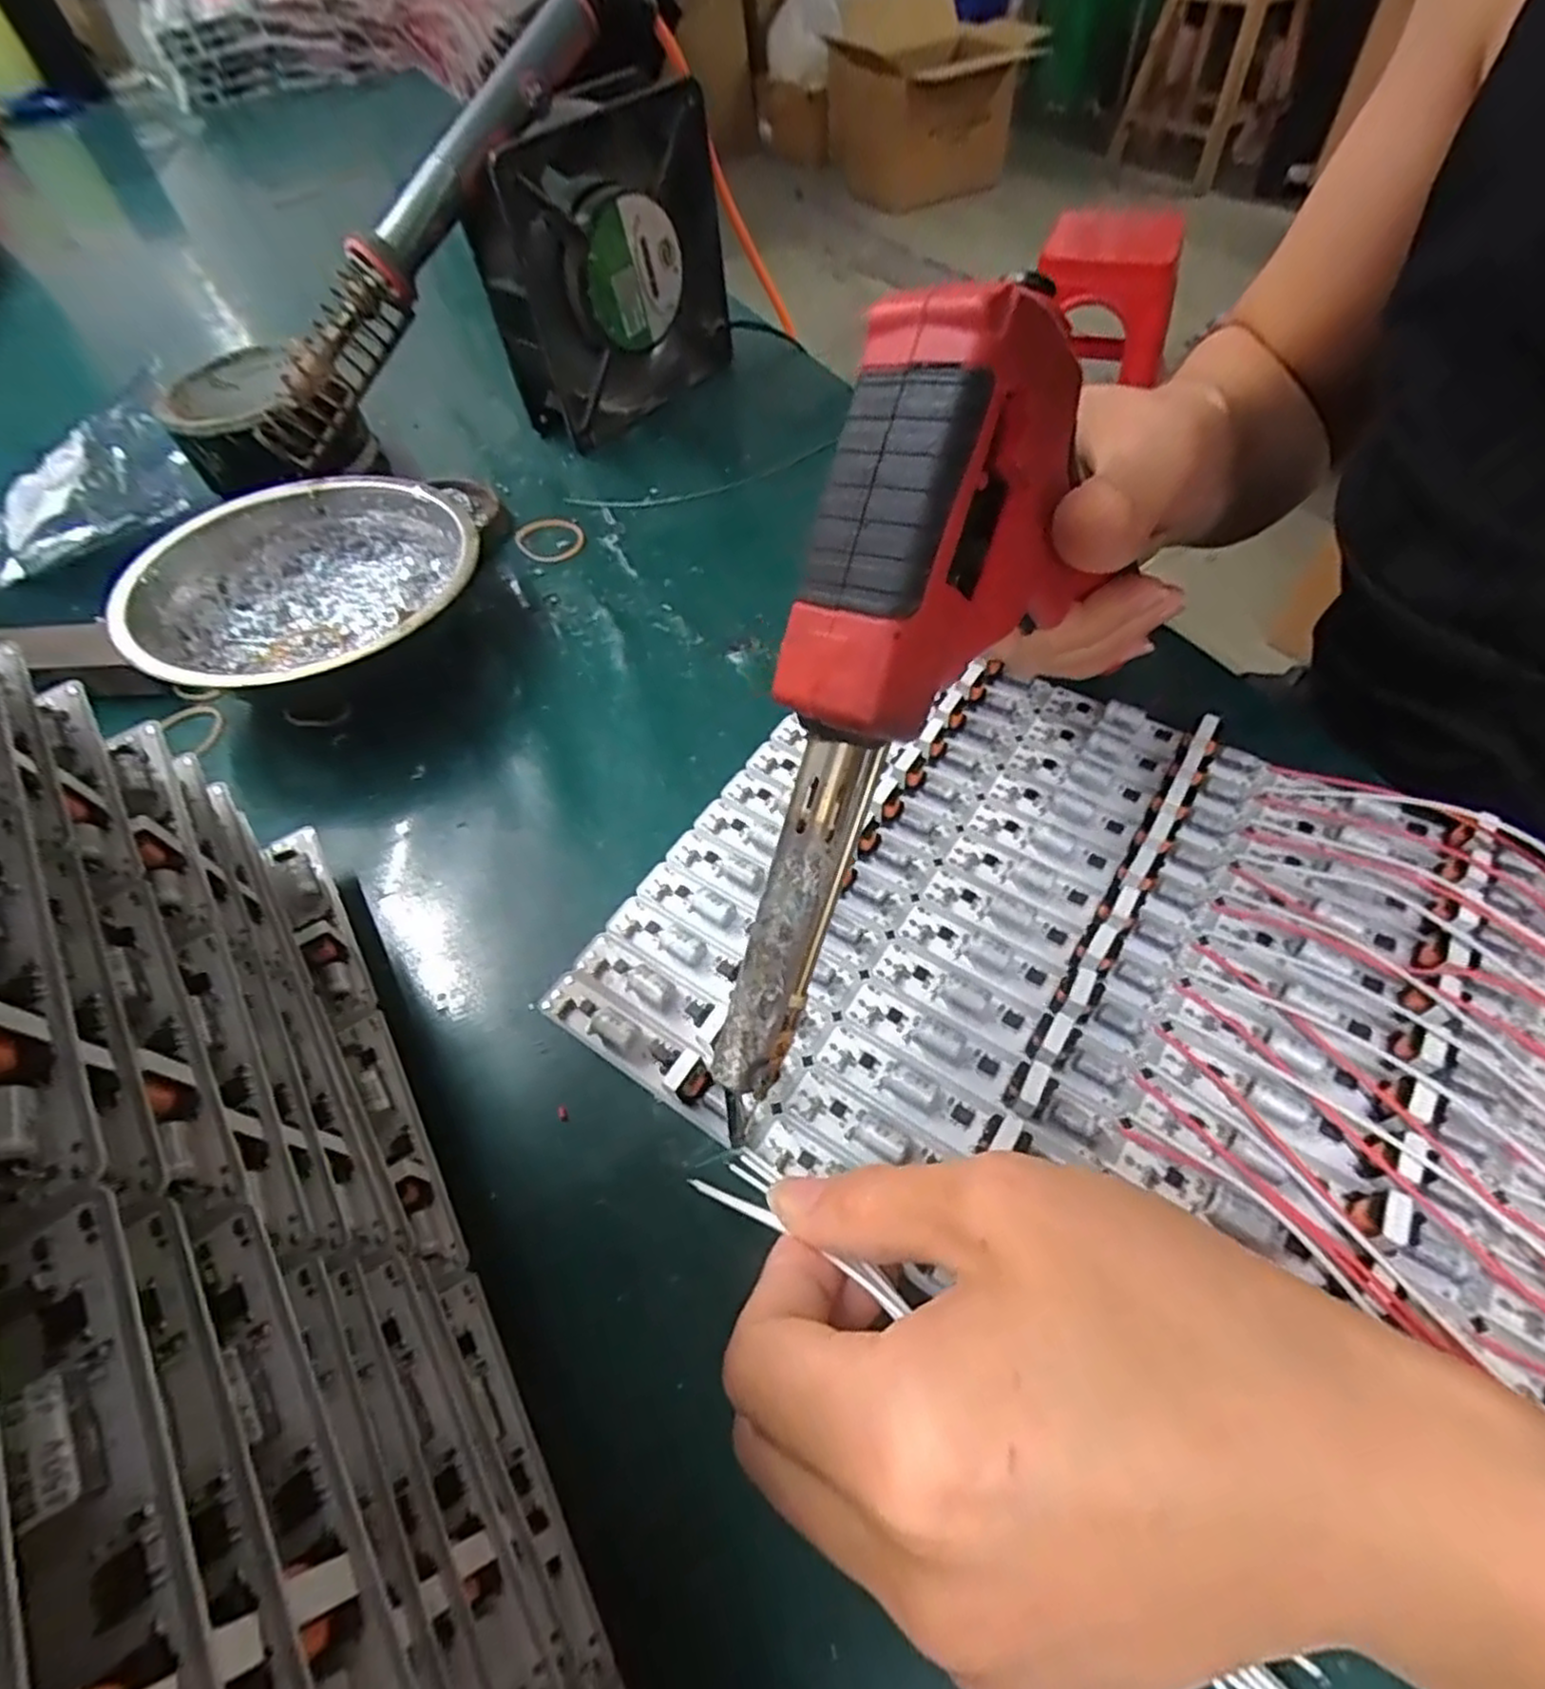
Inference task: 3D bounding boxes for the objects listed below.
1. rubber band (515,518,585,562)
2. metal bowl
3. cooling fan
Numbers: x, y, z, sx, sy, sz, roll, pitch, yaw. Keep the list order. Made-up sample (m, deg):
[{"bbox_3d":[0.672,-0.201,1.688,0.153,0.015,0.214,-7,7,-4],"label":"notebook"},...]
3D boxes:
[{"bbox_3d":[-0.103,-0.143,0.350,0.029,0.004,0.038,-30,59,-17],"label":"rubber band"},{"bbox_3d":[-0.181,-0.097,0.302,0.126,0.037,0.123,-1,55,2],"label":"metal bowl"},{"bbox_3d":[-0.080,-0.276,0.370,0.117,0.123,0.042,-36,61,-20],"label":"cooling fan"}]

